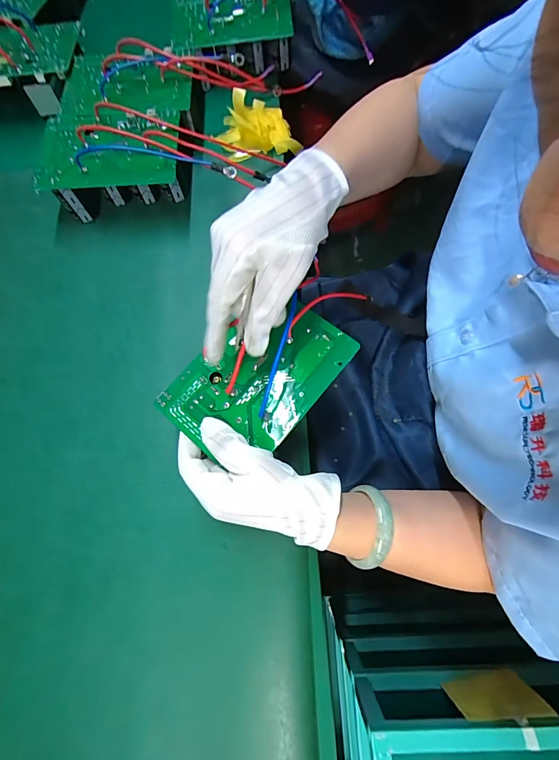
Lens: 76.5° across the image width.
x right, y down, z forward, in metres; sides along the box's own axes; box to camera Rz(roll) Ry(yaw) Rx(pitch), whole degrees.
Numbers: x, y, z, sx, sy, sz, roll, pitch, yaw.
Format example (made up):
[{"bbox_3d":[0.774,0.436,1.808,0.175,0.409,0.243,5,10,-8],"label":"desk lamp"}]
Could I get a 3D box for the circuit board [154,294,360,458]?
[{"bbox_3d":[-0.018,-0.005,0.316,0.109,0.012,0.158,41,79,13],"label":"circuit board"}]

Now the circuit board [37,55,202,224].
[{"bbox_3d":[-0.190,-0.308,0.441,0.177,0.067,0.205,-6,73,0],"label":"circuit board"}]

